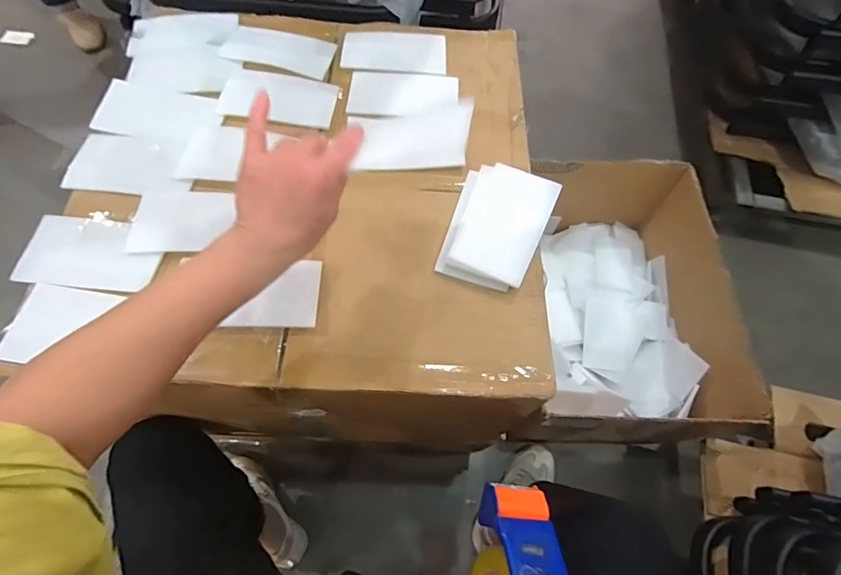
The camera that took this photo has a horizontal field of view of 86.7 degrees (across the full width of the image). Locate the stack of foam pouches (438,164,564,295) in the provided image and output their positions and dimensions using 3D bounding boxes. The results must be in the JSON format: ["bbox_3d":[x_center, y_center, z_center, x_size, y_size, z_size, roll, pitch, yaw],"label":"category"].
[{"bbox_3d":[0.087,-0.071,0.491,0.101,0.017,0.149,17,64,6],"label":"stack of foam pouches"}]

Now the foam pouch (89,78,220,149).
[{"bbox_3d":[-0.326,-0.214,0.545,0.147,0.010,0.088,9,64,2],"label":"foam pouch"}]

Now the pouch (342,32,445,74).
[{"bbox_3d":[-0.036,-0.335,0.630,0.143,0.008,0.080,1,64,-2],"label":"pouch"}]

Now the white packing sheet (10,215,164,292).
[{"bbox_3d":[-0.339,-0.035,0.456,0.139,0.013,0.077,8,64,1],"label":"white packing sheet"}]

